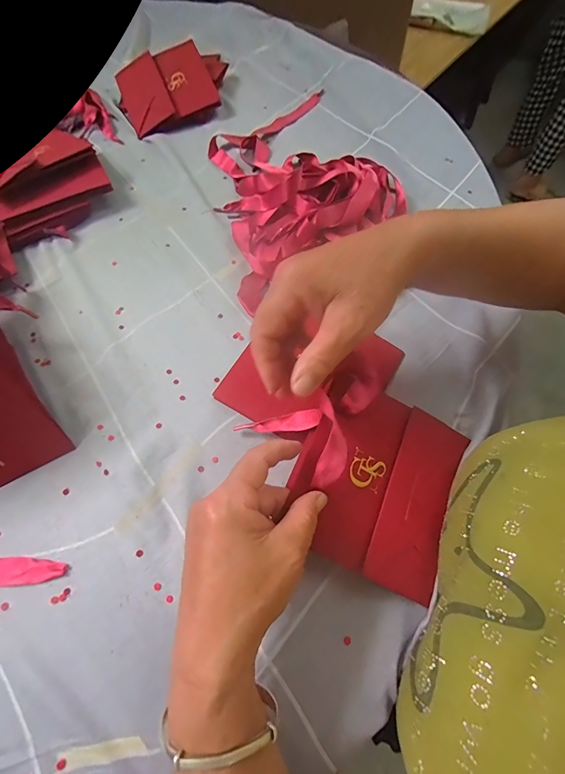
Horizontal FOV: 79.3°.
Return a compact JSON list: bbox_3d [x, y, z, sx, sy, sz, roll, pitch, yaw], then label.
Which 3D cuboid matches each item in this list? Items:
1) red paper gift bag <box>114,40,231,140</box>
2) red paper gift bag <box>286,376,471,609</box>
[{"bbox_3d":[-0.169,-0.490,0.549,0.190,0.042,0.169,-22,66,-8],"label":"red paper gift bag"},{"bbox_3d":[0.077,0.068,0.258,0.124,0.020,0.134,28,71,-4],"label":"red paper gift bag"}]

